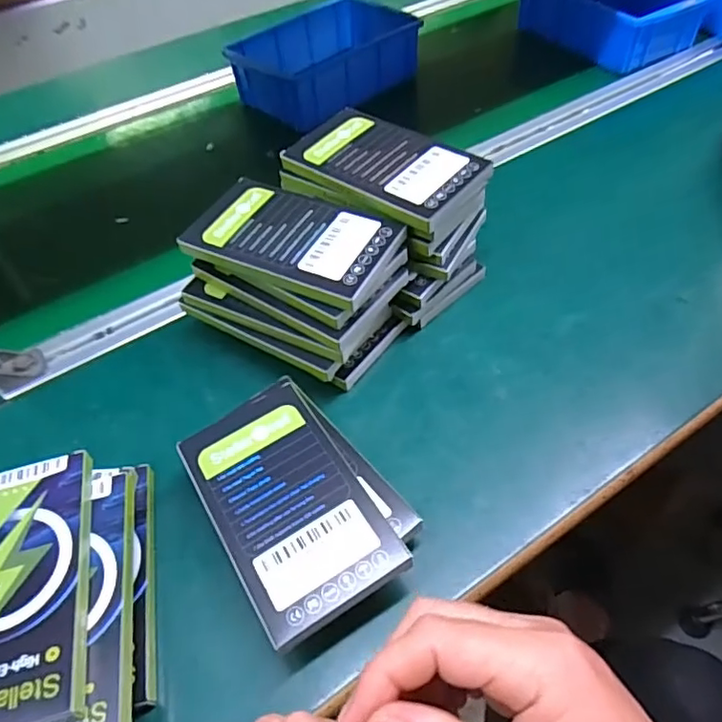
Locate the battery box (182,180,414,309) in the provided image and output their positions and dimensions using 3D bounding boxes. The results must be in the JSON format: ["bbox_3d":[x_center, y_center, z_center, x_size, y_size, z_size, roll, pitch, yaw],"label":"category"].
[{"bbox_3d":[-0.046,-0.080,0.382,0.131,0.015,0.075,21,55,20],"label":"battery box"}]

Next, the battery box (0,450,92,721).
[{"bbox_3d":[-0.176,0.112,0.282,0.078,0.009,0.132,-14,51,-6],"label":"battery box"}]

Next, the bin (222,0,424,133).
[{"bbox_3d":[-0.035,-0.346,0.659,0.198,0.052,0.137,-34,56,-21],"label":"bin"}]

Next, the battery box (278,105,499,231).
[{"bbox_3d":[0.015,-0.140,0.412,0.135,0.015,0.080,31,60,27],"label":"battery box"}]

